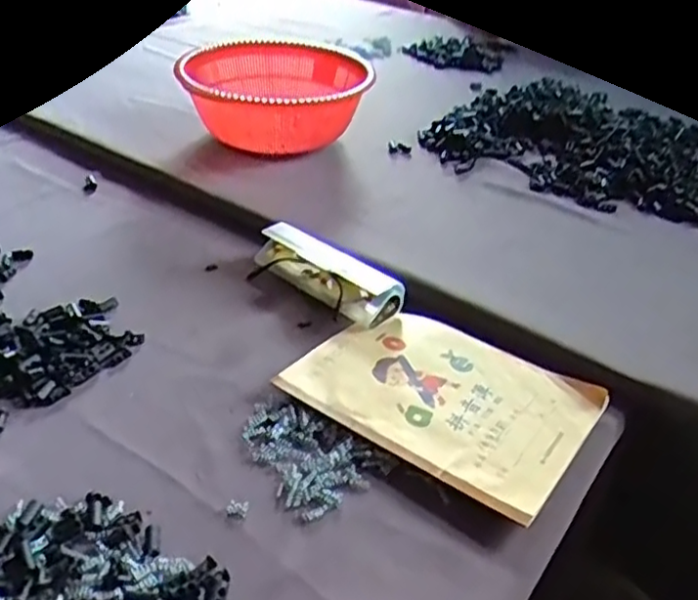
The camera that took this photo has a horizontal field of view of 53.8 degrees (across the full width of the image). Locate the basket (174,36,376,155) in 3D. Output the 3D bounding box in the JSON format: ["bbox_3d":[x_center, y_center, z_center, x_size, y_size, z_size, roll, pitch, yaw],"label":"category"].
[{"bbox_3d":[-0.087,-0.250,0.861,0.210,0.094,0.184,9,36,8],"label":"basket"}]

